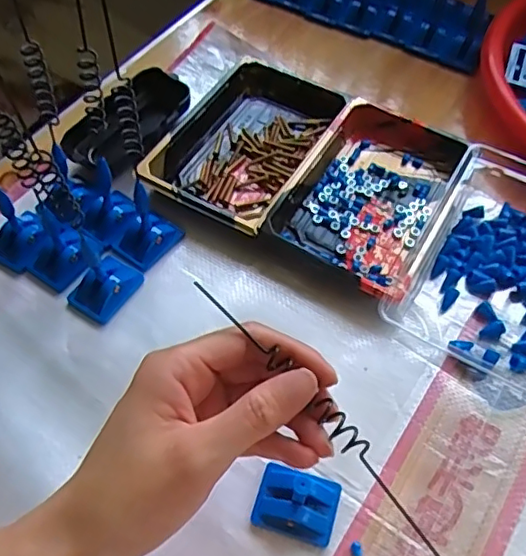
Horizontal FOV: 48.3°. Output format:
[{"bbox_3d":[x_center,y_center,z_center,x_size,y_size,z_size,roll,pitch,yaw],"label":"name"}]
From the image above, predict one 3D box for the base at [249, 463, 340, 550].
[{"bbox_3d":[0.019,0.123,0.322,0.044,0.016,0.034,14,59,10],"label":"base"}]

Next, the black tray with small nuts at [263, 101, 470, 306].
[{"bbox_3d":[0.083,-0.066,0.437,0.104,0.024,0.164,28,62,17],"label":"black tray with small nuts"}]

